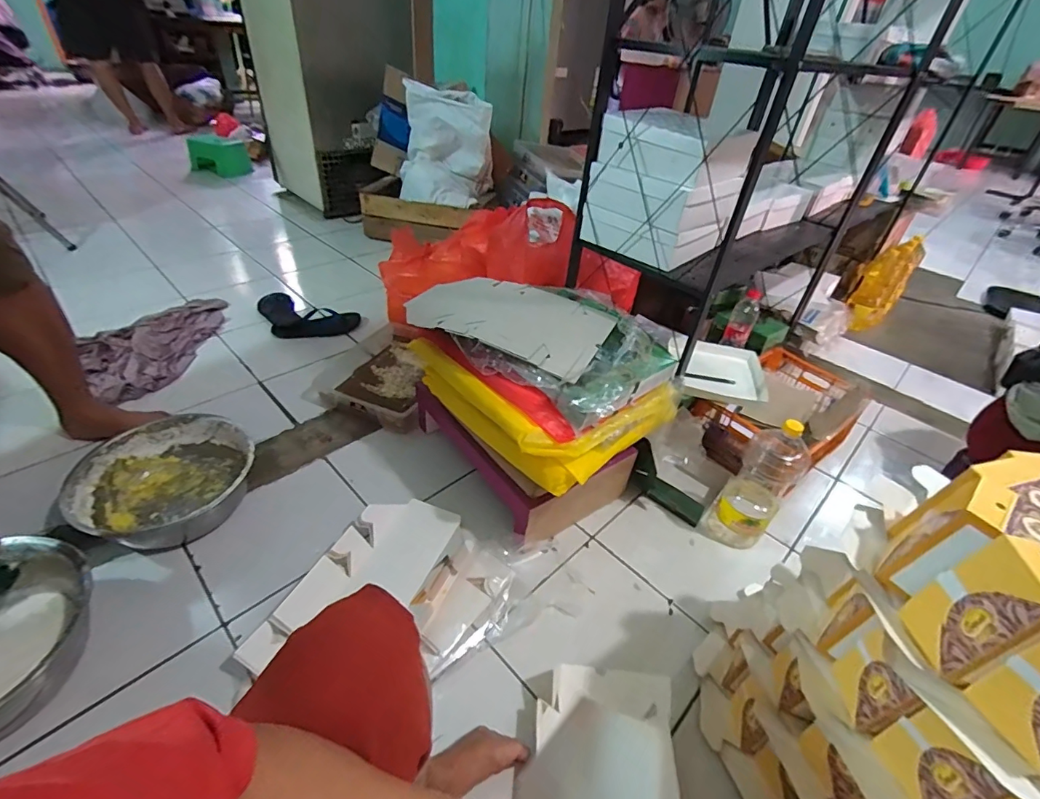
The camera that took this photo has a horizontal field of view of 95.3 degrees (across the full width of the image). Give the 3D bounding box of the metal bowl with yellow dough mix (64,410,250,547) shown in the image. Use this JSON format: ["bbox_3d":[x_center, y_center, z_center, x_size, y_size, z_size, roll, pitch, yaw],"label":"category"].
[{"bbox_3d":[-0.677,0.164,0.939,0.291,0.131,0.283,4,39,-3],"label":"metal bowl with yellow dough mix"}]

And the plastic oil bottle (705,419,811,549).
[{"bbox_3d":[0.472,0.170,0.939,0.102,0.288,0.105,-30,50,-36],"label":"plastic oil bottle"}]

